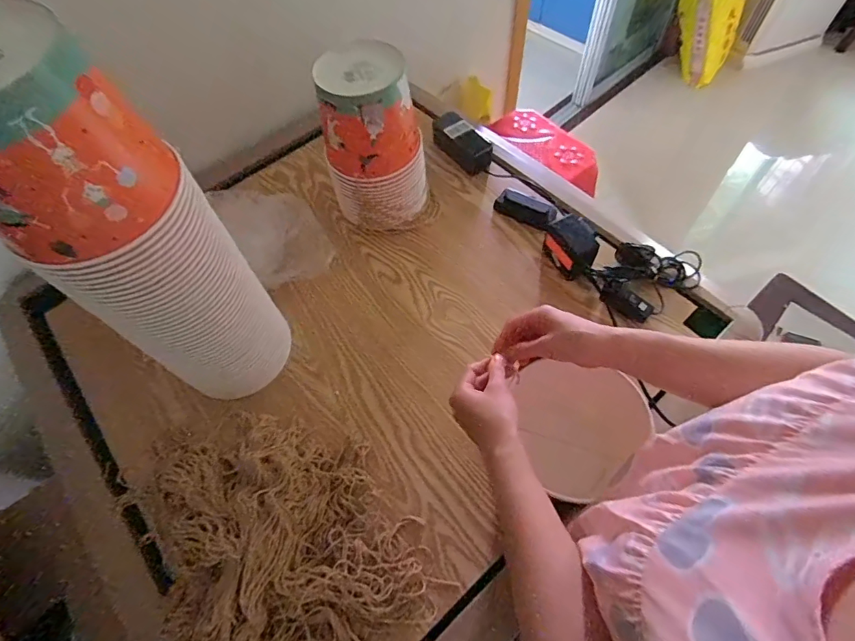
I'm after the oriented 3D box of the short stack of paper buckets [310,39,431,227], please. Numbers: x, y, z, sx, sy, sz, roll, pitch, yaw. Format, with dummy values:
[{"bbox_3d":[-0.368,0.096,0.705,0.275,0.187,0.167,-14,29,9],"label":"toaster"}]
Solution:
[{"bbox_3d":[-0.084,-0.285,0.743,0.155,0.254,0.139,-7,59,0],"label":"short stack of paper buckets"}]

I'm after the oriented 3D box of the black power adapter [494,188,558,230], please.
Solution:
[{"bbox_3d":[0.177,-0.199,0.807,0.105,0.033,0.049,29,66,19],"label":"black power adapter"}]

